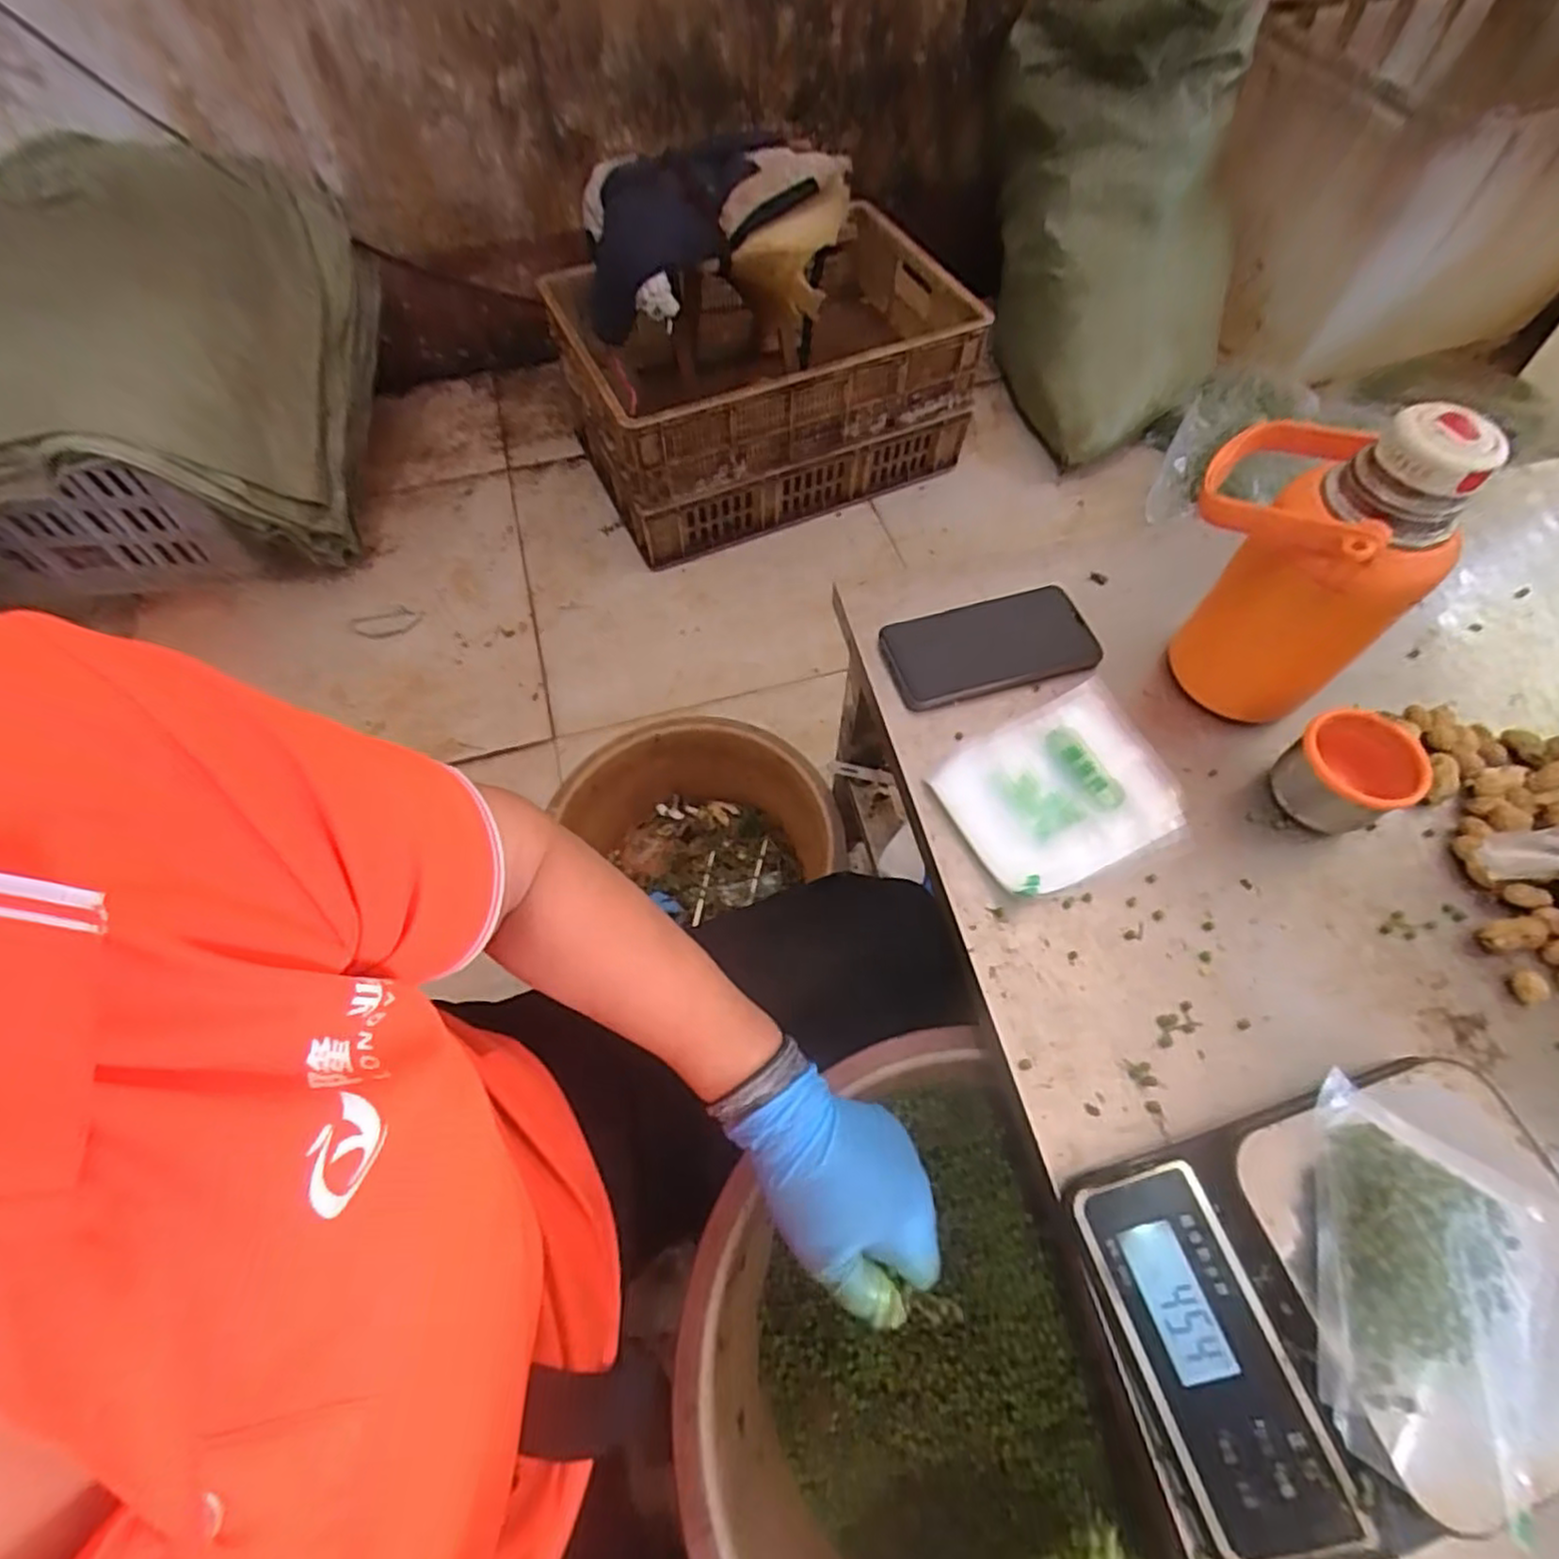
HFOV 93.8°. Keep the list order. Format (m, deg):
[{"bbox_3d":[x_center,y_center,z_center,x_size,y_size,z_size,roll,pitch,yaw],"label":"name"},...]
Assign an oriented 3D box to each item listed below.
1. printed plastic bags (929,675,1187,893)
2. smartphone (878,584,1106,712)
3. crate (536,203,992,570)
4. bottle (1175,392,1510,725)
[{"bbox_3d":[0.184,0.008,0.480,0.152,0.013,0.116,-21,63,-14],"label":"printed plastic bags"},{"bbox_3d":[0.155,-0.098,0.538,0.152,0.010,0.076,-13,61,-10],"label":"smartphone"},{"bbox_3d":[-0.011,-0.712,1.266,0.670,0.283,0.503,-22,63,-14],"label":"crate"},{"bbox_3d":[0.322,-0.141,0.458,0.129,0.201,0.112,35,65,17],"label":"bottle"}]

